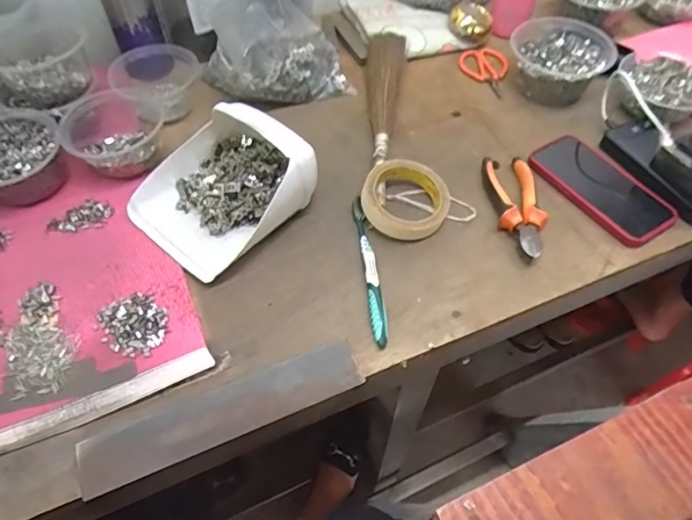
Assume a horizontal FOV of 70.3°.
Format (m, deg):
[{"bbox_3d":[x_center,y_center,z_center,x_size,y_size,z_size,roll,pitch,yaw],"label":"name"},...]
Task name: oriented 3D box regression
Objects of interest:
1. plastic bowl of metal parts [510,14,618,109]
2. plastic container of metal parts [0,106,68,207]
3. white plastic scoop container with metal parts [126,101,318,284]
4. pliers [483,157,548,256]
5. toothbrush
[{"bbox_3d":[0.296,-0.279,0.684,0.113,0.074,0.105,0,54,0],"label":"plastic bowl of metal parts"},{"bbox_3d":[-0.386,-0.116,0.571,0.115,0.054,0.118,-38,62,-24],"label":"plastic container of metal parts"},{"bbox_3d":[-0.139,-0.081,0.539,0.158,0.088,0.170,35,61,23],"label":"white plastic scoop container with metal parts"},{"bbox_3d":[0.196,-0.065,0.564,0.051,0.021,0.148,-2,54,-1],"label":"pliers"},{"bbox_3d":[0.024,0.005,0.522,0.016,0.014,0.180,-5,54,-4],"label":"toothbrush"}]

